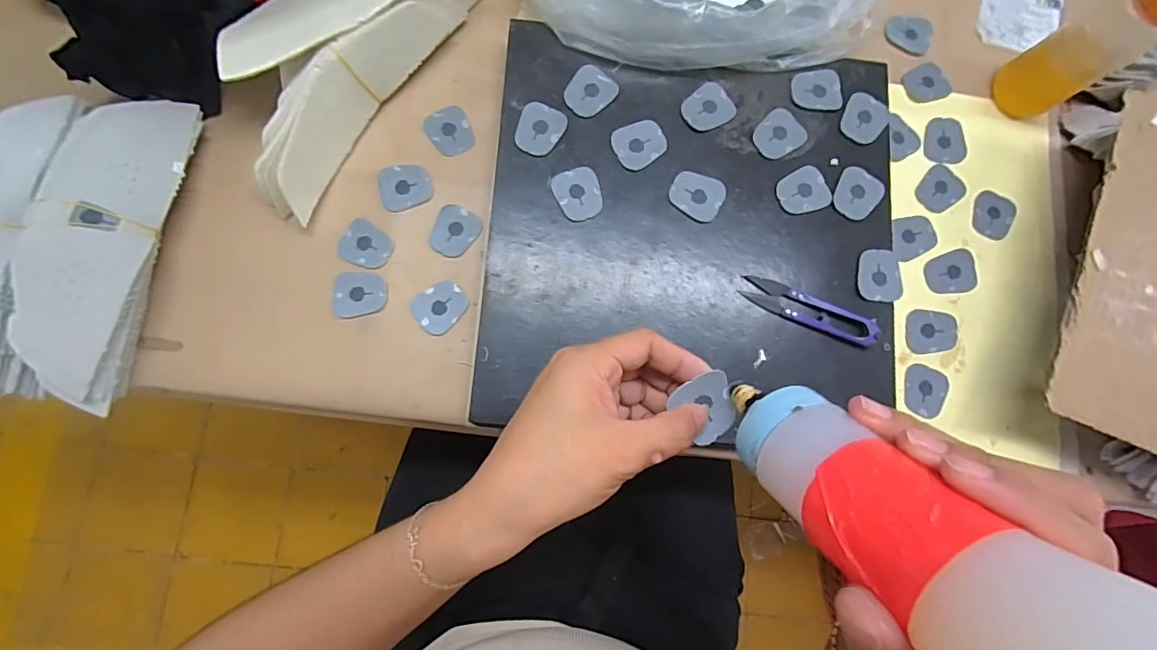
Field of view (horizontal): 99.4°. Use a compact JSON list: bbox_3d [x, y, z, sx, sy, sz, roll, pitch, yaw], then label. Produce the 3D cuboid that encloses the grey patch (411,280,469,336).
[{"bbox_3d":[-0.102,-0.014,0.364,0.039,0.004,0.033,-42,88,-10],"label":"grey patch"}]

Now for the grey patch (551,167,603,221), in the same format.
[{"bbox_3d":[0.001,-0.096,0.358,0.033,0.004,0.038,-20,84,-8],"label":"grey patch"}]

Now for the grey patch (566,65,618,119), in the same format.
[{"bbox_3d":[0.009,-0.177,0.370,0.033,0.004,0.039,39,80,1],"label":"grey patch"}]

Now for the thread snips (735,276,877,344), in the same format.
[{"bbox_3d":[0.167,-0.010,0.352,0.097,0.013,0.022,22,80,-2],"label":"thread snips"}]

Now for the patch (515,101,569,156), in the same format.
[{"bbox_3d":[-0.029,-0.145,0.363,0.033,0.004,0.038,26,80,-2],"label":"patch"}]

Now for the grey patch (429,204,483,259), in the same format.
[{"bbox_3d":[-0.094,-0.072,0.373,0.033,0.004,0.039,25,80,-2],"label":"grey patch"}]

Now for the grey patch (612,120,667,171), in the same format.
[{"bbox_3d":[0.046,-0.136,0.366,0.038,0.004,0.034,-27,85,-9],"label":"grey patch"}]

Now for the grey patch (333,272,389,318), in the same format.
[{"bbox_3d":[-0.160,-0.022,0.361,0.038,0.004,0.033,-1,82,-6],"label":"grey patch"}]

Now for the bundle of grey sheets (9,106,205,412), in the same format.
[{"bbox_3d":[-0.322,-0.055,0.331,0.065,0.041,0.210,9,81,-4],"label":"bundle of grey sheets"}]

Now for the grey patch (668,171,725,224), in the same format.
[{"bbox_3d":[0.088,-0.096,0.362,0.038,0.004,0.032,27,80,-2],"label":"grey patch"}]

